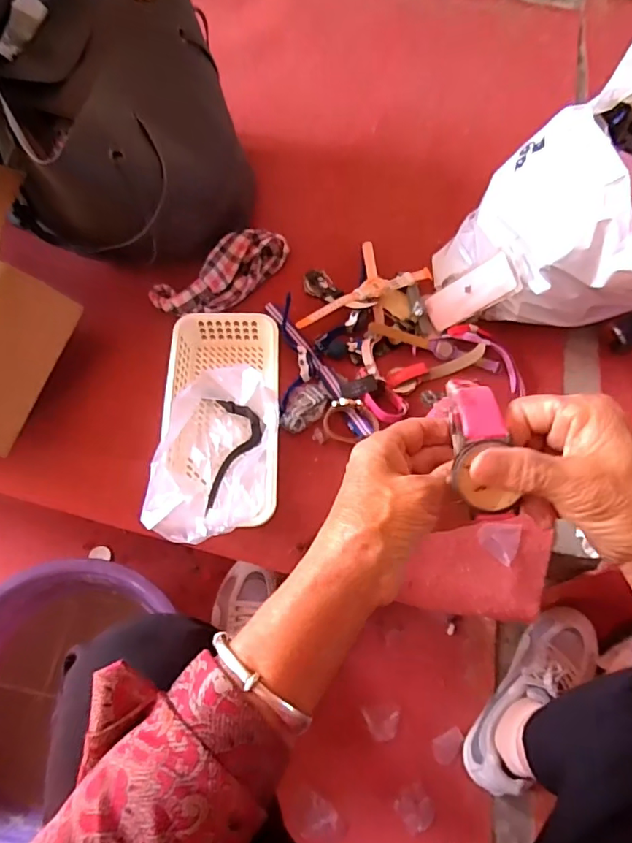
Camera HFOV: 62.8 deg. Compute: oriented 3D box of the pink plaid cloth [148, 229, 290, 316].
[{"bbox_3d":[-0.127,-0.207,0.716,0.201,0.042,0.078,-39,72,-18],"label":"pink plaid cloth"}]

